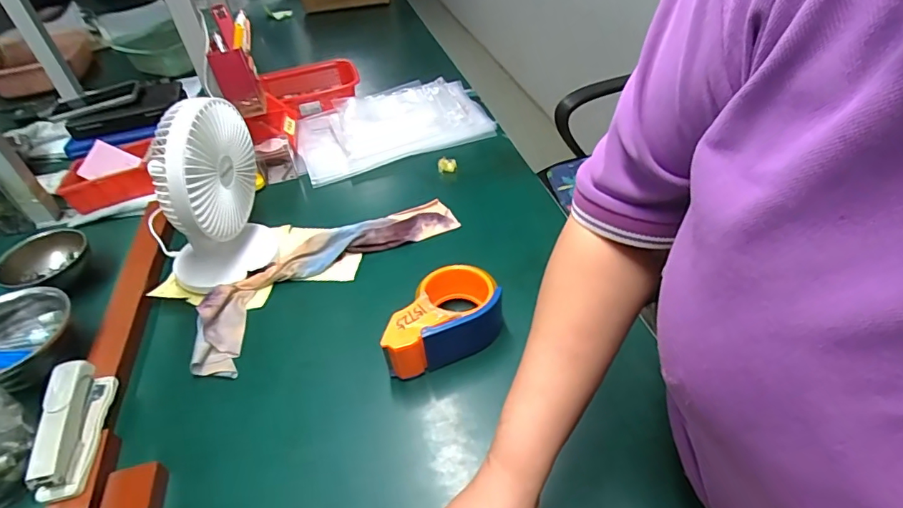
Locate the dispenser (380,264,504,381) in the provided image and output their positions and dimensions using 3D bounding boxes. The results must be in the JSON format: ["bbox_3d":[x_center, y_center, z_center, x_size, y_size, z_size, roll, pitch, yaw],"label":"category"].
[{"bbox_3d":[-0.015,0.069,0.543,0.132,0.064,0.088,-18,44,-14],"label":"dispenser"}]

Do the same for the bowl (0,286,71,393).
[{"bbox_3d":[-0.481,0.101,0.545,0.111,0.067,0.117,-25,46,-20],"label":"bowl"}]

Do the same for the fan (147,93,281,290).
[{"bbox_3d":[-0.317,-0.064,0.616,0.114,0.249,0.154,1,43,6],"label":"fan"}]

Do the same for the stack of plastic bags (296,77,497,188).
[{"bbox_3d":[-0.111,-0.246,0.899,0.334,0.044,0.220,-17,44,-13],"label":"stack of plastic bags"}]

